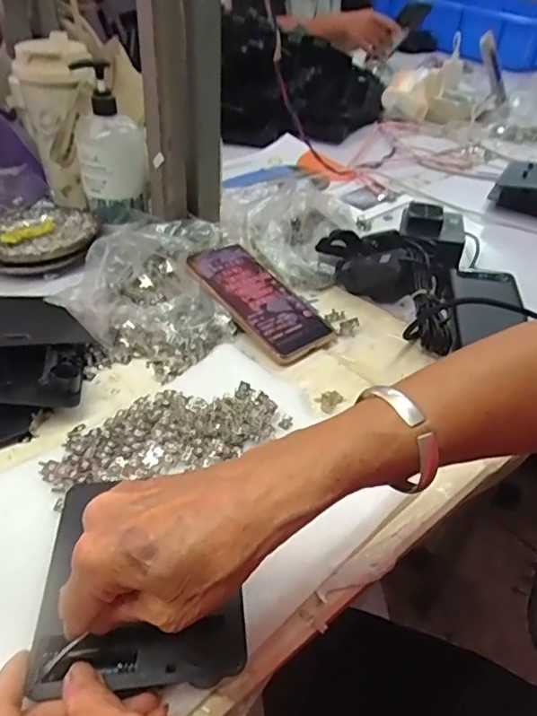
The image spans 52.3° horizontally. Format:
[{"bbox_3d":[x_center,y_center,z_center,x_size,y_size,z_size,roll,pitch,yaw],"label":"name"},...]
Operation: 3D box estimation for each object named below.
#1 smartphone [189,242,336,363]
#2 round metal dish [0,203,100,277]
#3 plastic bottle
[{"bbox_3d":[-0.011,-0.058,0.540,0.076,0.013,0.158,-29,62,-31],"label":"smartphone"},{"bbox_3d":[-0.266,-0.134,0.618,0.139,0.030,0.146,1,40,-1],"label":"round metal dish"},{"bbox_3d":[-0.182,-0.247,0.625,0.069,0.155,0.089,-7,41,-10],"label":"plastic bottle"}]

